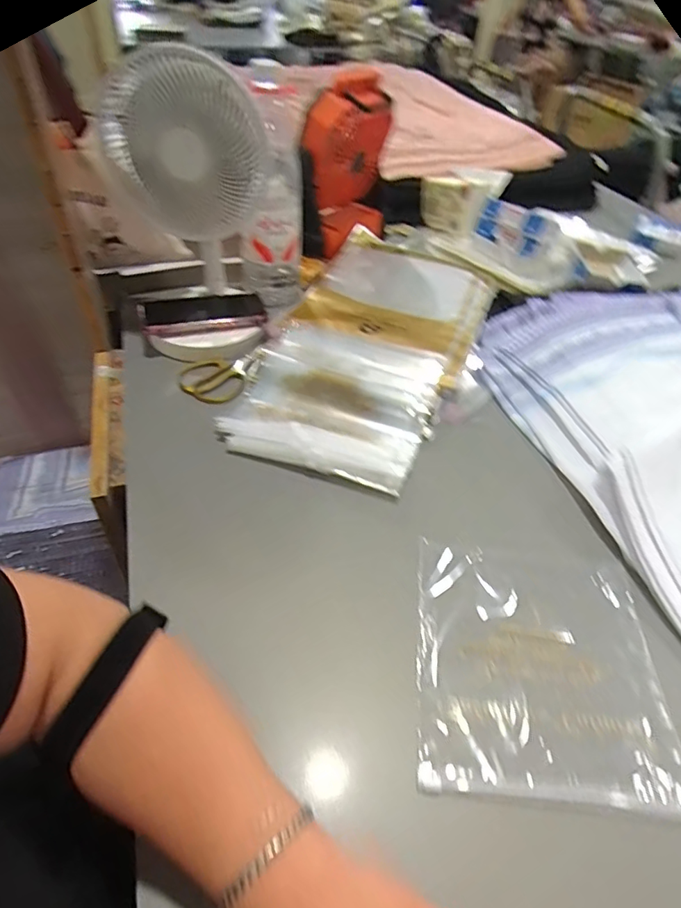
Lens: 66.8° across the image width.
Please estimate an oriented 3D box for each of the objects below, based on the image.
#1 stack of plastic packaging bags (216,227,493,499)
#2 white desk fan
[{"bbox_3d":[0.051,-0.172,0.743,0.262,0.033,0.555,17,46,13],"label":"stack of plastic packaging bags"},{"bbox_3d":[-0.193,-0.336,0.677,0.172,0.300,0.180,-14,48,-17],"label":"white desk fan"}]

